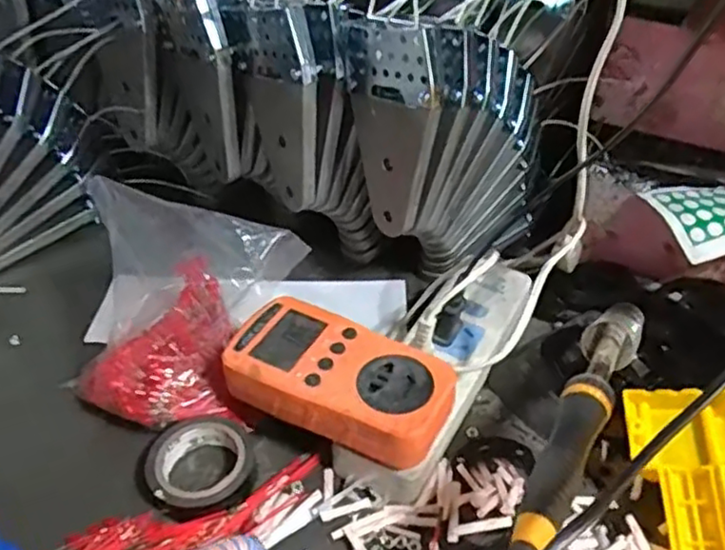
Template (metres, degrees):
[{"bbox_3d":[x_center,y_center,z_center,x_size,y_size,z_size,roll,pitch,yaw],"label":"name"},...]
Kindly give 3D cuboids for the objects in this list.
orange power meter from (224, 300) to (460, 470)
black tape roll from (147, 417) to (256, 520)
[{"bbox_3d":[-0.013,0.060,0.392,0.127,0.038,0.063,21,44,20],"label":"orange power meter"},{"bbox_3d":[-0.095,0.108,0.393,0.059,0.020,0.059,2,41,-1],"label":"black tape roll"}]

